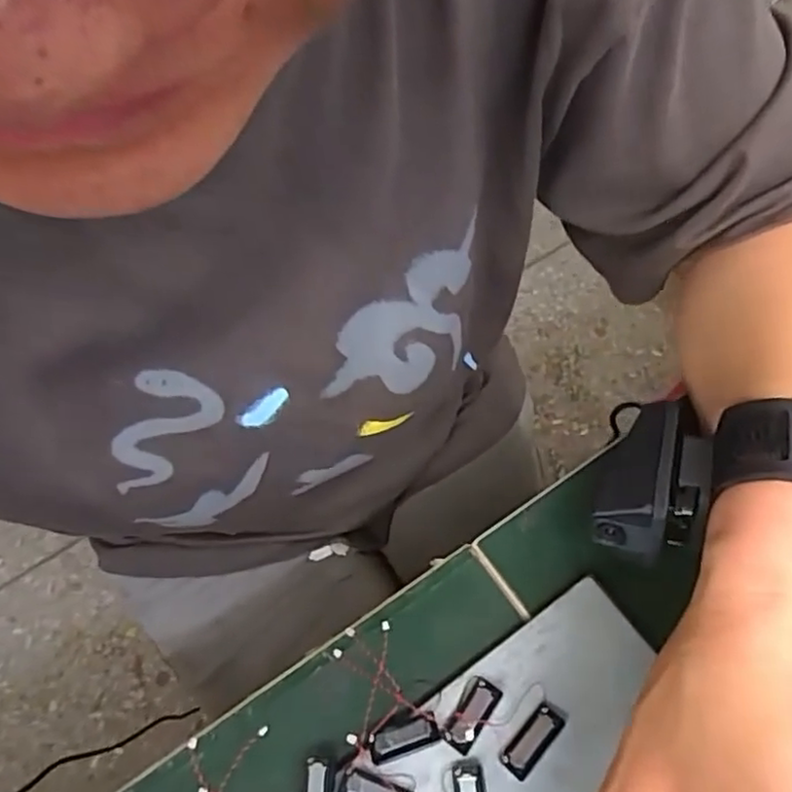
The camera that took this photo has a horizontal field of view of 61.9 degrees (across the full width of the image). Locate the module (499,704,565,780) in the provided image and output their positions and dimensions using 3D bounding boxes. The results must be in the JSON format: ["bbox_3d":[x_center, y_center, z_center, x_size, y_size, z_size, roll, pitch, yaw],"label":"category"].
[{"bbox_3d":[0.052,0.131,0.252,0.012,0.004,0.028,38,70,21],"label":"module"}]

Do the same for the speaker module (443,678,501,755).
[{"bbox_3d":[0.030,0.124,0.257,0.012,0.006,0.027,30,67,18],"label":"speaker module"}]

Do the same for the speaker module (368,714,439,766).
[{"bbox_3d":[0.003,0.132,0.254,0.027,0.005,0.012,-18,61,-6],"label":"speaker module"}]

